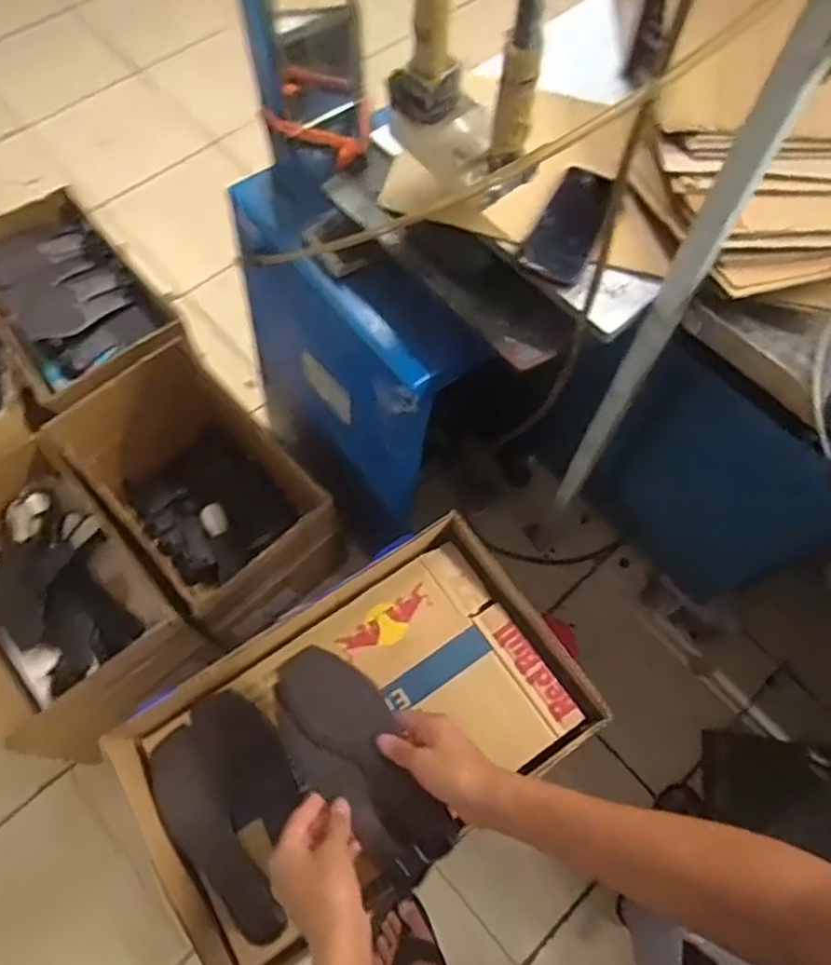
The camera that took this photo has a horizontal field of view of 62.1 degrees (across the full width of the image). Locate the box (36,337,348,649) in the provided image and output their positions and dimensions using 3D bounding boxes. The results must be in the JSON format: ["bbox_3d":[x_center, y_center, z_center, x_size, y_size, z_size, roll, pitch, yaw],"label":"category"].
[{"bbox_3d":[-0.413,0.037,1.387,0.316,0.353,0.511,-41,72,-16],"label":"box"}]

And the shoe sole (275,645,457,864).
[{"bbox_3d":[-0.047,0.251,0.658,0.077,0.009,0.227,-37,67,-14],"label":"shoe sole"}]

